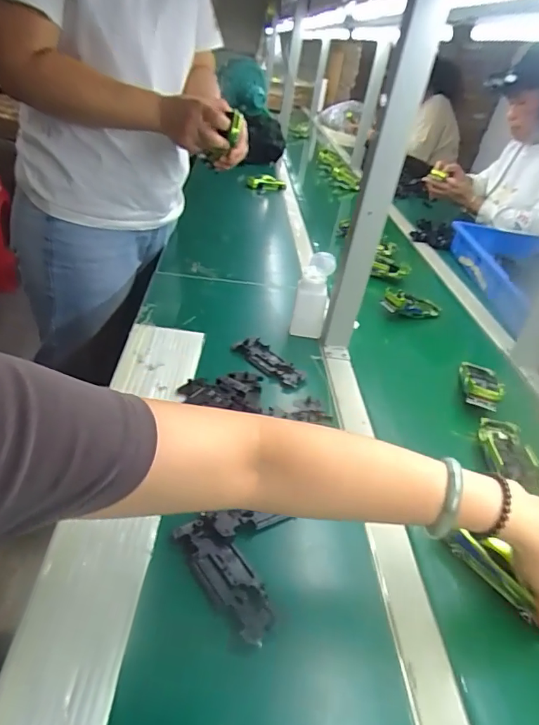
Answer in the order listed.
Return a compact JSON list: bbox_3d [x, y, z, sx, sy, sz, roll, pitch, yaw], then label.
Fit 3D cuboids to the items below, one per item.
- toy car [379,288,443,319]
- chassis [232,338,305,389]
[{"bbox_3d":[0.273,-0.111,0.913,0.126,0.043,0.035,11,32,-25],"label":"toy car"},{"bbox_3d":[0.001,0.001,0.699,0.120,0.016,0.047,35,41,31],"label":"chassis"}]

